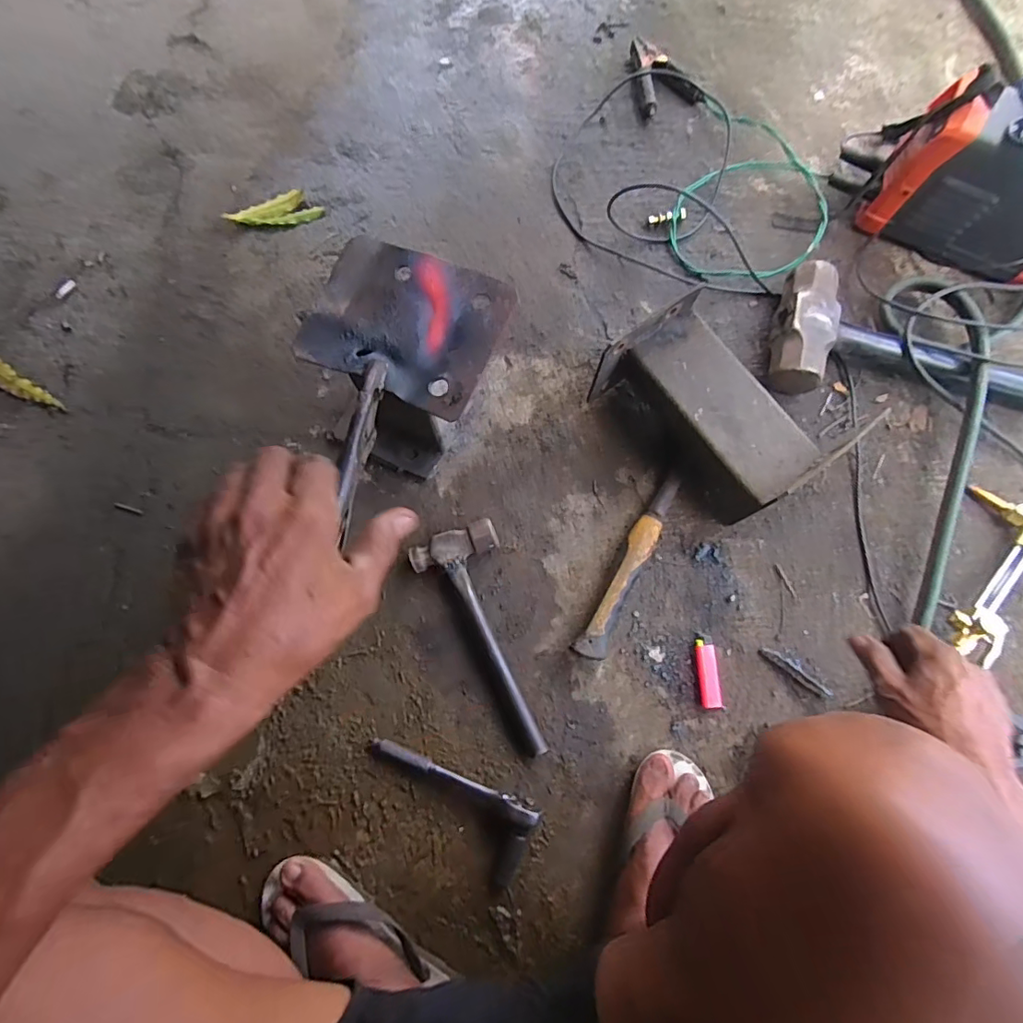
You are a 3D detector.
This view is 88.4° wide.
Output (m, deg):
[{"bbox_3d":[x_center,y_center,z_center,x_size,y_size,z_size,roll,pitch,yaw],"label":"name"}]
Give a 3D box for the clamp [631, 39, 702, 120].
[{"bbox_3d":[0.230,-0.674,0.812,0.087,0.030,0.131,-14,78,-2],"label":"clamp"}]

